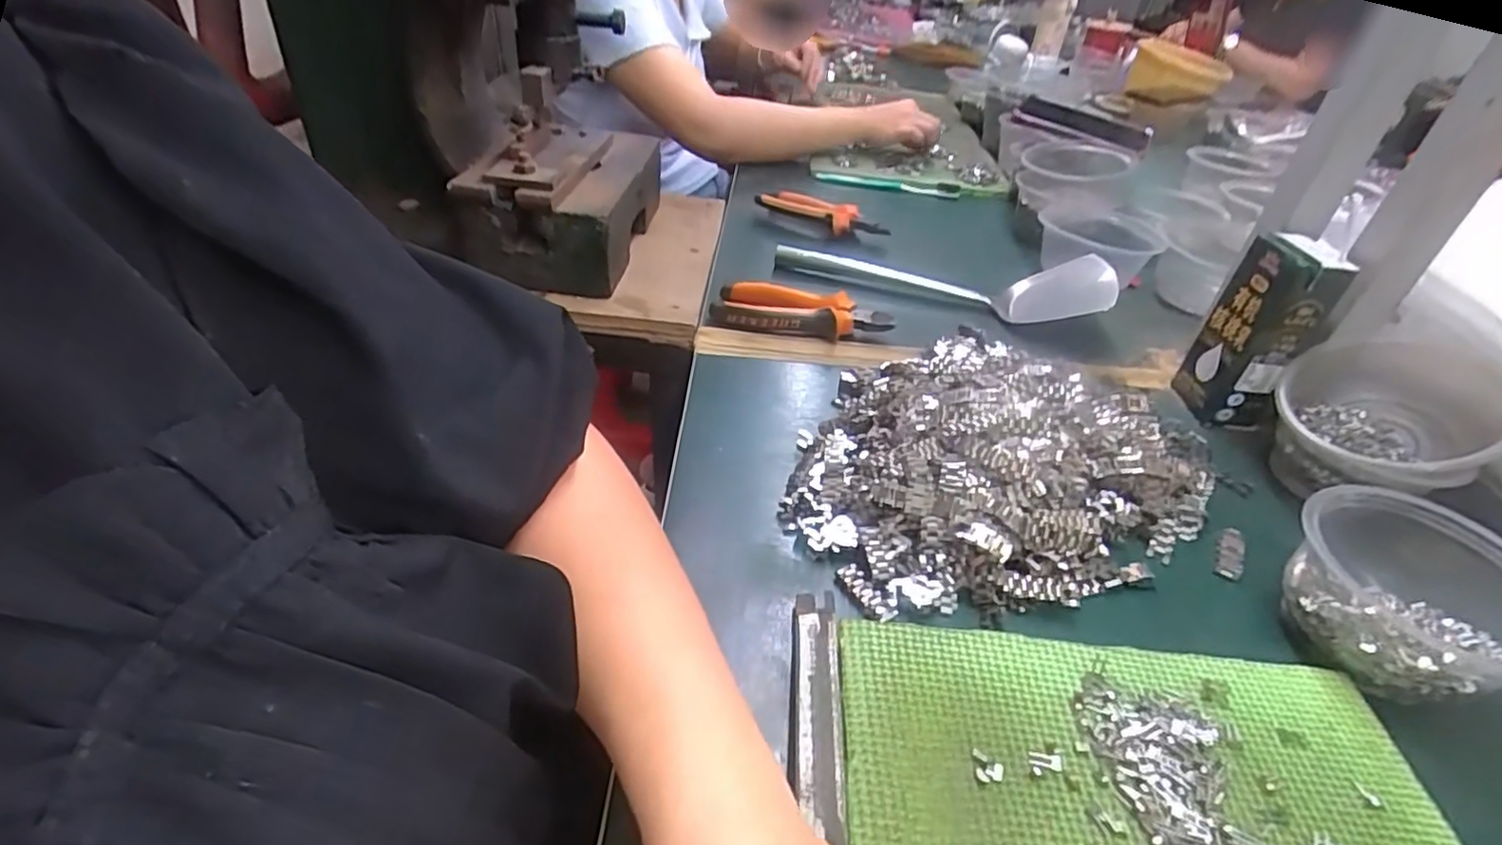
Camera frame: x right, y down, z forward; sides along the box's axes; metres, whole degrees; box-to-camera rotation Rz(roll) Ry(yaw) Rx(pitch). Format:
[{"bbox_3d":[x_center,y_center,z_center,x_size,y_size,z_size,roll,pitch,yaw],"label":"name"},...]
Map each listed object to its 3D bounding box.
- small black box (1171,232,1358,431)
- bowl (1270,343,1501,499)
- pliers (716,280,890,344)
[{"bbox_3d":[0.369,-0.065,0.486,0.055,0.131,0.064,0,39,-7],"label":"small black box"},{"bbox_3d":[0.407,-0.002,0.435,0.121,0.070,0.109,-35,46,-22],"label":"bowl"},{"bbox_3d":[0.042,-0.092,0.561,0.142,0.029,0.046,9,39,4],"label":"pliers"}]

